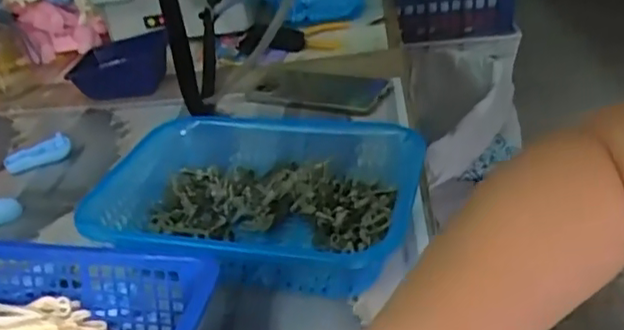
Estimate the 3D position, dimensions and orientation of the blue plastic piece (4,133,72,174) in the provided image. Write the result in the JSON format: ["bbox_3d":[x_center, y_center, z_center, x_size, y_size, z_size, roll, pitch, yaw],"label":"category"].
[{"bbox_3d":[-0.297,-0.012,0.685,0.069,0.025,0.029,-19,33,-18],"label":"blue plastic piece"}]

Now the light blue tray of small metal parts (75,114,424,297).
[{"bbox_3d":[-0.050,0.035,0.528,0.268,0.073,0.186,2,33,14],"label":"light blue tray of small metal parts"}]

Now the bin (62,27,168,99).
[{"bbox_3d":[-0.260,-0.136,0.863,0.130,0.048,0.122,-8,32,-3],"label":"bin"}]

